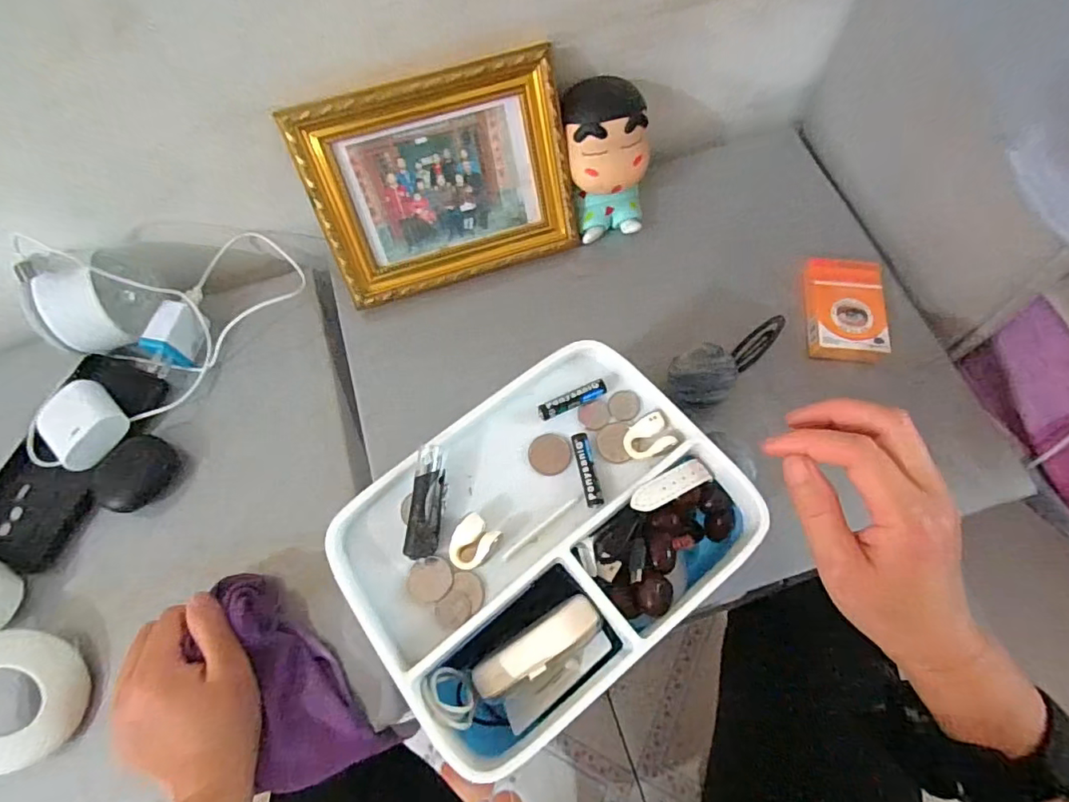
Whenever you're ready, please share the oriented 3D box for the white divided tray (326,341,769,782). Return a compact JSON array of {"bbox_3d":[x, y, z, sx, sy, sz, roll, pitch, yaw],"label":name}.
[{"bbox_3d":[0.005,0.072,0.302,0.200,0.049,0.153,-36,72,-12],"label":"white divided tray"}]

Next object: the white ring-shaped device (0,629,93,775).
[{"bbox_3d":[-0.349,0.186,0.346,0.103,0.040,0.072,31,72,13],"label":"white ring-shaped device"}]

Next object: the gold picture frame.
[{"bbox_3d":[-0.072,-0.175,0.434,0.202,0.152,0.017,-17,35,-6],"label":"gold picture frame"}]

